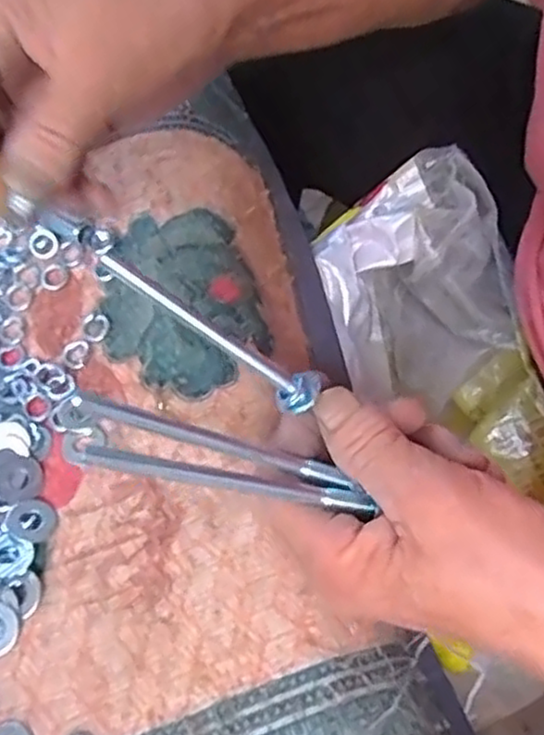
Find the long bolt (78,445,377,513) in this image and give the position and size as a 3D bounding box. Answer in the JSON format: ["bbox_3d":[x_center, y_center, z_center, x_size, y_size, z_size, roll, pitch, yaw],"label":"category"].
[{"bbox_3d":[-0.013,0.035,0.231,0.093,0.004,0.007,13,57,-15],"label":"long bolt"}]

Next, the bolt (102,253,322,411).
[{"bbox_3d":[-0.021,-0.012,0.249,0.085,0.012,0.013,34,60,-12],"label":"bolt"}]

